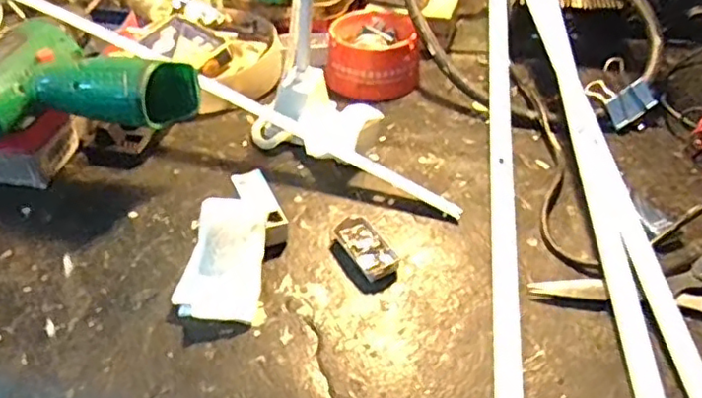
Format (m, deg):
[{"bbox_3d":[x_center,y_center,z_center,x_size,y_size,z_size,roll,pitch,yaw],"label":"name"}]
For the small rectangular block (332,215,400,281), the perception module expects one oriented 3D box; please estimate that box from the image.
[{"bbox_3d":[0.011,0.032,0.413,0.028,0.010,0.051,-22,47,-22],"label":"small rectangular block"}]

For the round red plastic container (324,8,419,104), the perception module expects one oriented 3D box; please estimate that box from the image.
[{"bbox_3d":[0.019,-0.132,0.578,0.083,0.045,0.090,0,43,0],"label":"round red plastic container"}]

